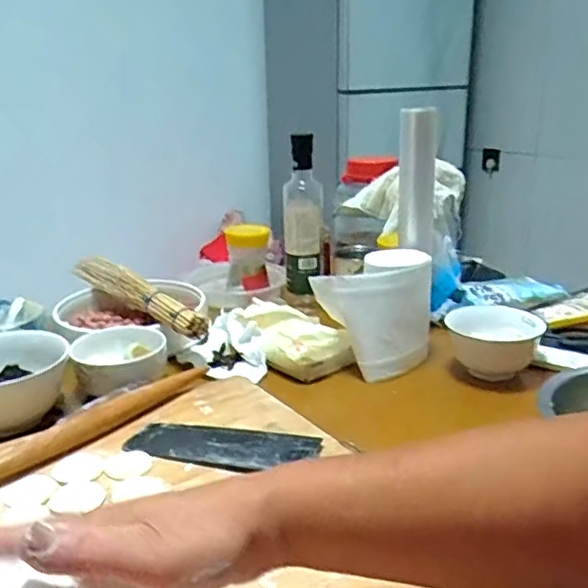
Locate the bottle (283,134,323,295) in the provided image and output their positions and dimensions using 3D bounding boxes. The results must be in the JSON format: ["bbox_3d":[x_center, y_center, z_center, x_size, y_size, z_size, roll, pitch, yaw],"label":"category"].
[{"bbox_3d":[0.015,-0.119,0.914,0.055,0.220,0.051,1,18,5],"label":"bottle"}]

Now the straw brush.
[{"bbox_3d":[-0.228,-0.005,0.876,0.041,0.030,0.356,-16,23,-39],"label":"straw brush"}]

